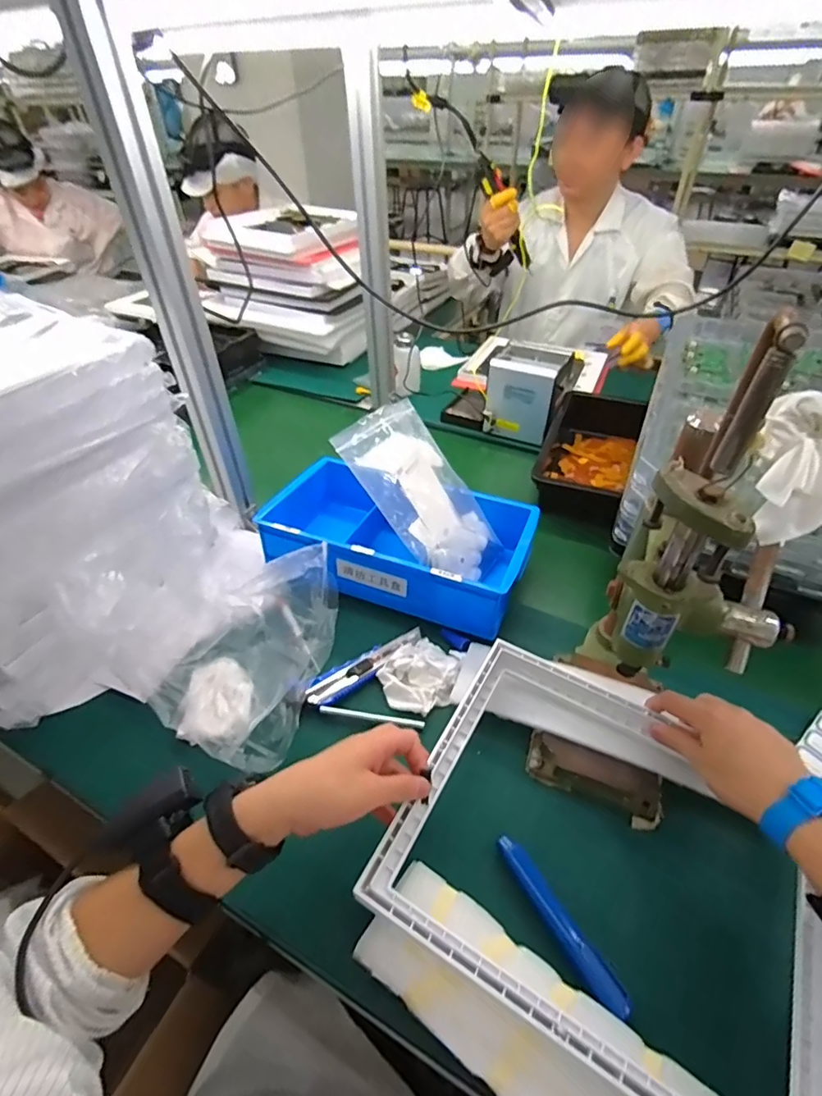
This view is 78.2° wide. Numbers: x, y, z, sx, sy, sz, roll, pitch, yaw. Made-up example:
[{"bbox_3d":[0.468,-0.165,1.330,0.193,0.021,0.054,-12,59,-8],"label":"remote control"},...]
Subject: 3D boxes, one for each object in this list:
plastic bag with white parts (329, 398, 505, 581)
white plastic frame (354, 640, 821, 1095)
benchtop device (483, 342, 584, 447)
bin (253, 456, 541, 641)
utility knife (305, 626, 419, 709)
[{"bbox_3d":[0.032,-0.076,0.699,0.259,0.034,0.175,52,47,-6],"label":"plastic bag with white parts"},{"bbox_3d":[0.162,0.244,0.415,0.318,0.032,0.269,22,48,23],"label":"white plastic frame"},{"bbox_3d":[0.227,-0.297,0.971,0.134,0.134,0.123,21,47,22],"label":"benchtop device"},{"bbox_3d":[-0.017,-0.018,0.718,0.355,0.081,0.219,16,46,17],"label":"bin"},{"bbox_3d":[-0.053,0.139,0.607,0.156,0.012,0.036,-28,49,-26],"label":"utility knife"}]

